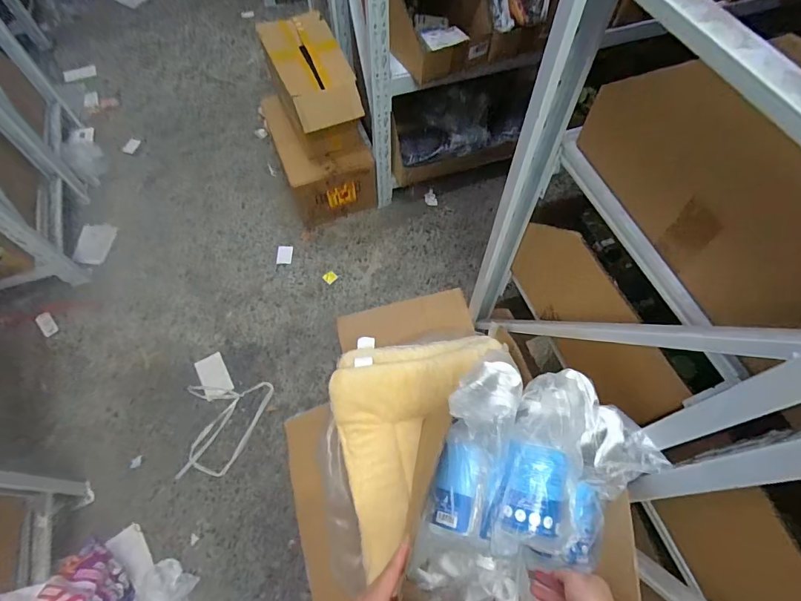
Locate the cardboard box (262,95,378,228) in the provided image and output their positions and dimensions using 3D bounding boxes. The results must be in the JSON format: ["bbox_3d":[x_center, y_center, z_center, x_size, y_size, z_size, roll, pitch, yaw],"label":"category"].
[{"bbox_3d":[-0.285,-0.481,1.468,0.281,0.247,0.383,-26,64,-10],"label":"cardboard box"}]

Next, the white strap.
[{"bbox_3d":[-0.472,0.344,1.153,0.226,0.013,0.242,-3,61,-1],"label":"white strap"}]

